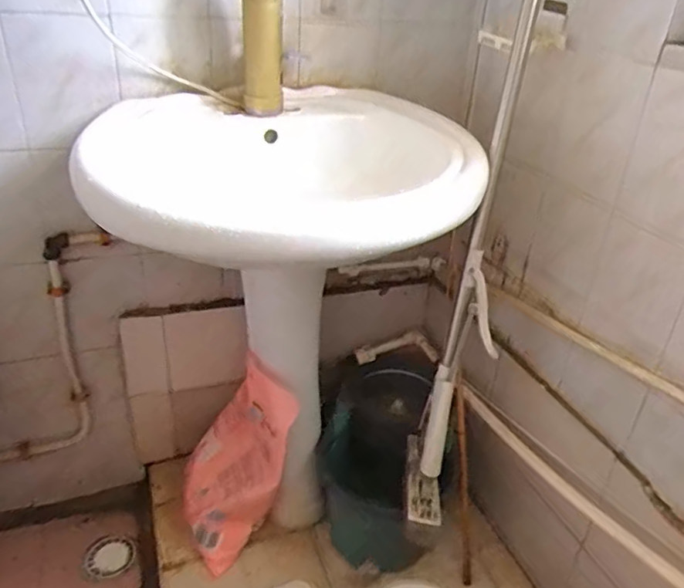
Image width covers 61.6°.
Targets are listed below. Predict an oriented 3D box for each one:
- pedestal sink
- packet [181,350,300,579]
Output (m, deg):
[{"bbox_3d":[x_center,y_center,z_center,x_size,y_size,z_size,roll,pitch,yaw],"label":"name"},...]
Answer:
[{"bbox_3d":[-0.093,0.109,0.948,0.517,0.755,0.413,-10,33,-22],"label":"pedestal sink"},{"bbox_3d":[-0.217,0.303,1.079,0.164,0.355,0.224,-13,34,-26],"label":"packet"}]

